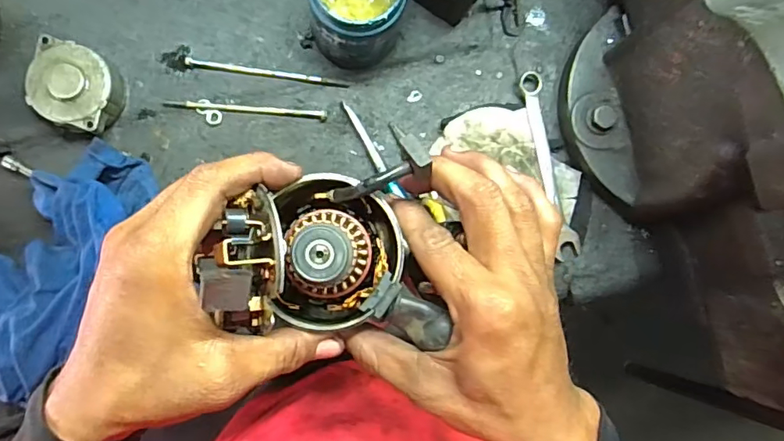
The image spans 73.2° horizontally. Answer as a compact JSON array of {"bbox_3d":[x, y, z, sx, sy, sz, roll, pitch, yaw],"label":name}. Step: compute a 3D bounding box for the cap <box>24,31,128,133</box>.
[{"bbox_3d":[-0.310,-0.129,0.524,0.081,0.044,0.077,0,86,-5],"label":"cap"}]

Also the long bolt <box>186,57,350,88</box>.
[{"bbox_3d":[-0.130,-0.154,0.552,0.166,0.011,0.010,7,85,-5],"label":"long bolt"}]

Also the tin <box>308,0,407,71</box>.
[{"bbox_3d":[-0.036,-0.208,0.519,0.089,0.101,0.095,12,85,-4],"label":"tin"}]

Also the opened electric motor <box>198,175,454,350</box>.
[{"bbox_3d":[-0.027,0.018,0.259,0.108,0.071,0.079,5,85,-5],"label":"opened electric motor"}]

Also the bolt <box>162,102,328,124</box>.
[{"bbox_3d":[-0.152,-0.117,0.552,0.166,0.009,0.012,5,85,-5],"label":"bolt"}]

